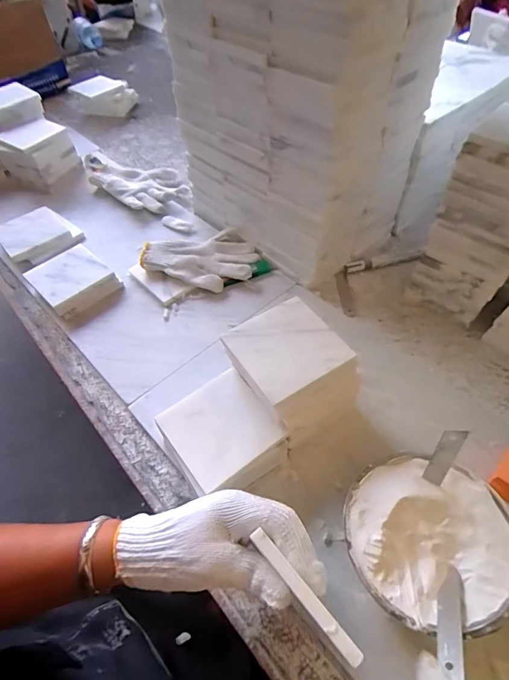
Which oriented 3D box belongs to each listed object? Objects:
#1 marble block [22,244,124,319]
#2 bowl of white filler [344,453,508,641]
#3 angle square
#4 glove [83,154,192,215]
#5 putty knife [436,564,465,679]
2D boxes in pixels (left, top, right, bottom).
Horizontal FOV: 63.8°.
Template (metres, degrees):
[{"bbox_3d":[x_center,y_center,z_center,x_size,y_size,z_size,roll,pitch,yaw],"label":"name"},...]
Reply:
[{"bbox_3d":[-0.276,-0.089,0.626,0.113,0.035,0.100,37,63,25],"label":"marble block"},{"bbox_3d":[0.158,0.184,0.378,0.144,0.048,0.138,-1,53,1],"label":"bowl of white filler"},{"bbox_3d":[0.180,-0.105,0.639,0.184,0.013,0.074,-38,61,-24],"label":"angle square"},{"bbox_3d":[-0.256,-0.326,0.821,0.281,0.039,0.147,29,59,21],"label":"glove"},{"bbox_3d":[0.157,0.223,0.327,0.018,0.008,0.095,21,28,16],"label":"putty knife"}]

